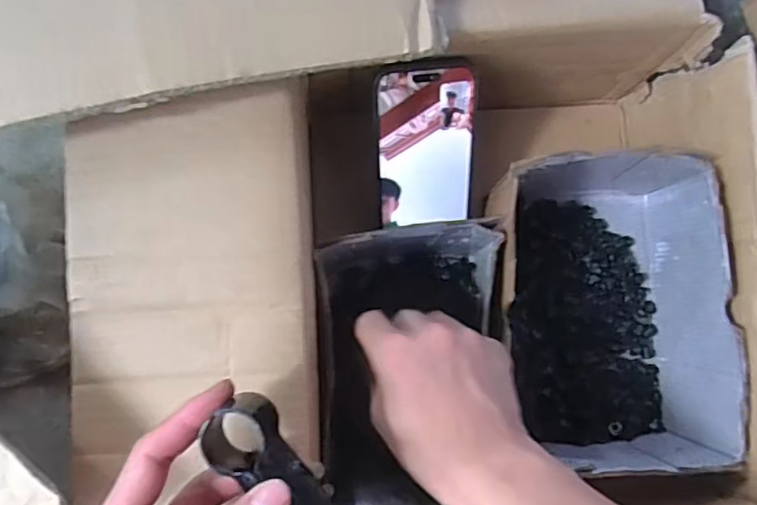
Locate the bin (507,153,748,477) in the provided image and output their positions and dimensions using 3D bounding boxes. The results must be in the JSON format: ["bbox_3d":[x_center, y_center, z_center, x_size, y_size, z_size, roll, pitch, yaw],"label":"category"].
[{"bbox_3d":[0.169,0.039,0.459,0.126,0.117,0.210,2,85,-5],"label":"bin"}]

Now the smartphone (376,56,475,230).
[{"bbox_3d":[0.034,-0.075,0.444,0.071,0.008,0.126,-7,127,-5],"label":"smartphone"}]

